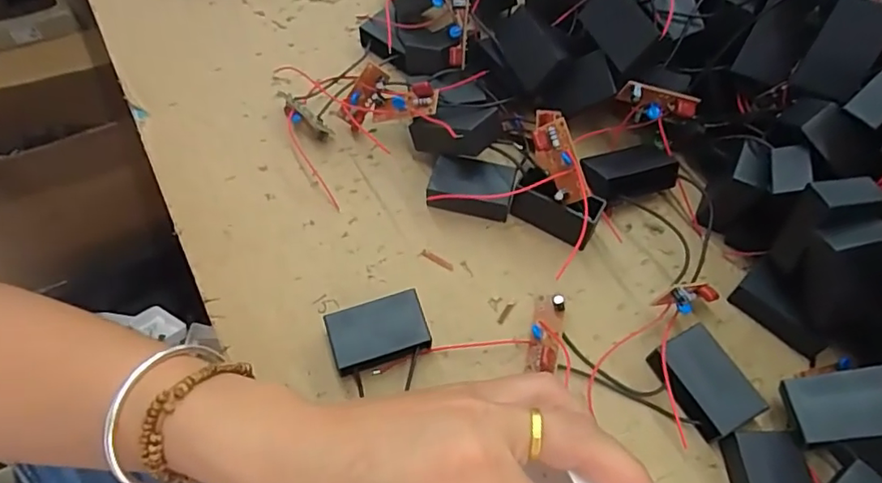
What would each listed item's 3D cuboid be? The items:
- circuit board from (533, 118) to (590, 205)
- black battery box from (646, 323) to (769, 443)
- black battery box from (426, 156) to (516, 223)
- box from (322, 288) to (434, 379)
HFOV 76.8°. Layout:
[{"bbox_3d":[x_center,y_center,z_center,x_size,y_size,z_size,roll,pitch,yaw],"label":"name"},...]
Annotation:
[{"bbox_3d":[0.064,-0.042,0.300,0.019,0.012,0.044,-18,83,-12],"label":"circuit board"},{"bbox_3d":[0.127,0.069,0.269,0.033,0.017,0.047,-25,63,-15],"label":"black battery box"},{"bbox_3d":[0.018,-0.031,0.327,0.046,0.018,0.030,11,59,5],"label":"black battery box"},{"bbox_3d":[-0.031,0.048,0.278,0.047,0.019,0.031,-16,61,-10],"label":"box"}]

